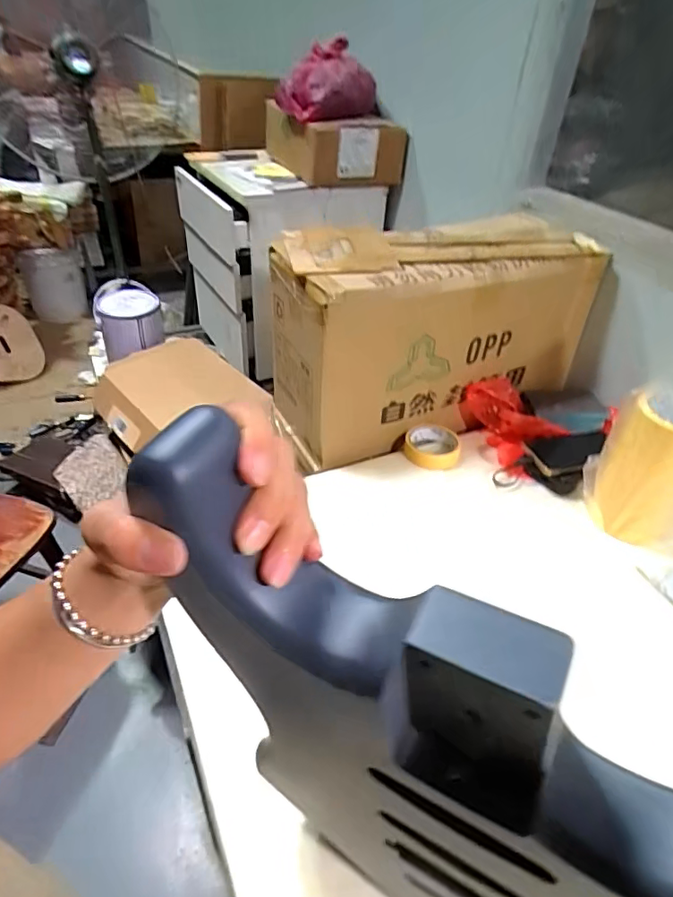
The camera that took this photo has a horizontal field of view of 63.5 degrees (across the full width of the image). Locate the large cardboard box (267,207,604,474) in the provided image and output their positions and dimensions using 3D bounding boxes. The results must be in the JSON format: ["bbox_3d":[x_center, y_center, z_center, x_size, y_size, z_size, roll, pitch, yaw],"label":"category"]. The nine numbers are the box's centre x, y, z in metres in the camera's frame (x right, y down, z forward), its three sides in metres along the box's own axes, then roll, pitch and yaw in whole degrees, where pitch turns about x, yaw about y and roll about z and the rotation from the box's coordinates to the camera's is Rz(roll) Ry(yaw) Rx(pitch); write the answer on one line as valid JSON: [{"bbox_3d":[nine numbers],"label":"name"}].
[{"bbox_3d":[0.151,-0.191,0.900,0.465,0.302,0.218,-12,42,-20],"label":"large cardboard box"}]

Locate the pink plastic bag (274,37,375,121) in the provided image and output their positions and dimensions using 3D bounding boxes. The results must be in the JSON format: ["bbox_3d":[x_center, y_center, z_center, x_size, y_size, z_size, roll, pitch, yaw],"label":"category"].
[{"bbox_3d":[-0.023,-0.828,1.229,0.232,0.146,0.226,2,39,-3],"label":"pink plastic bag"}]

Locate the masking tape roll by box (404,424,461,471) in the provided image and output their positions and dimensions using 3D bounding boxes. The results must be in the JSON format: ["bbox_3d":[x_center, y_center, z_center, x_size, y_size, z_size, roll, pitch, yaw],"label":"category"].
[{"bbox_3d":[0.154,-0.002,0.878,0.088,0.036,0.080,3,39,-2],"label":"masking tape roll by box"}]

